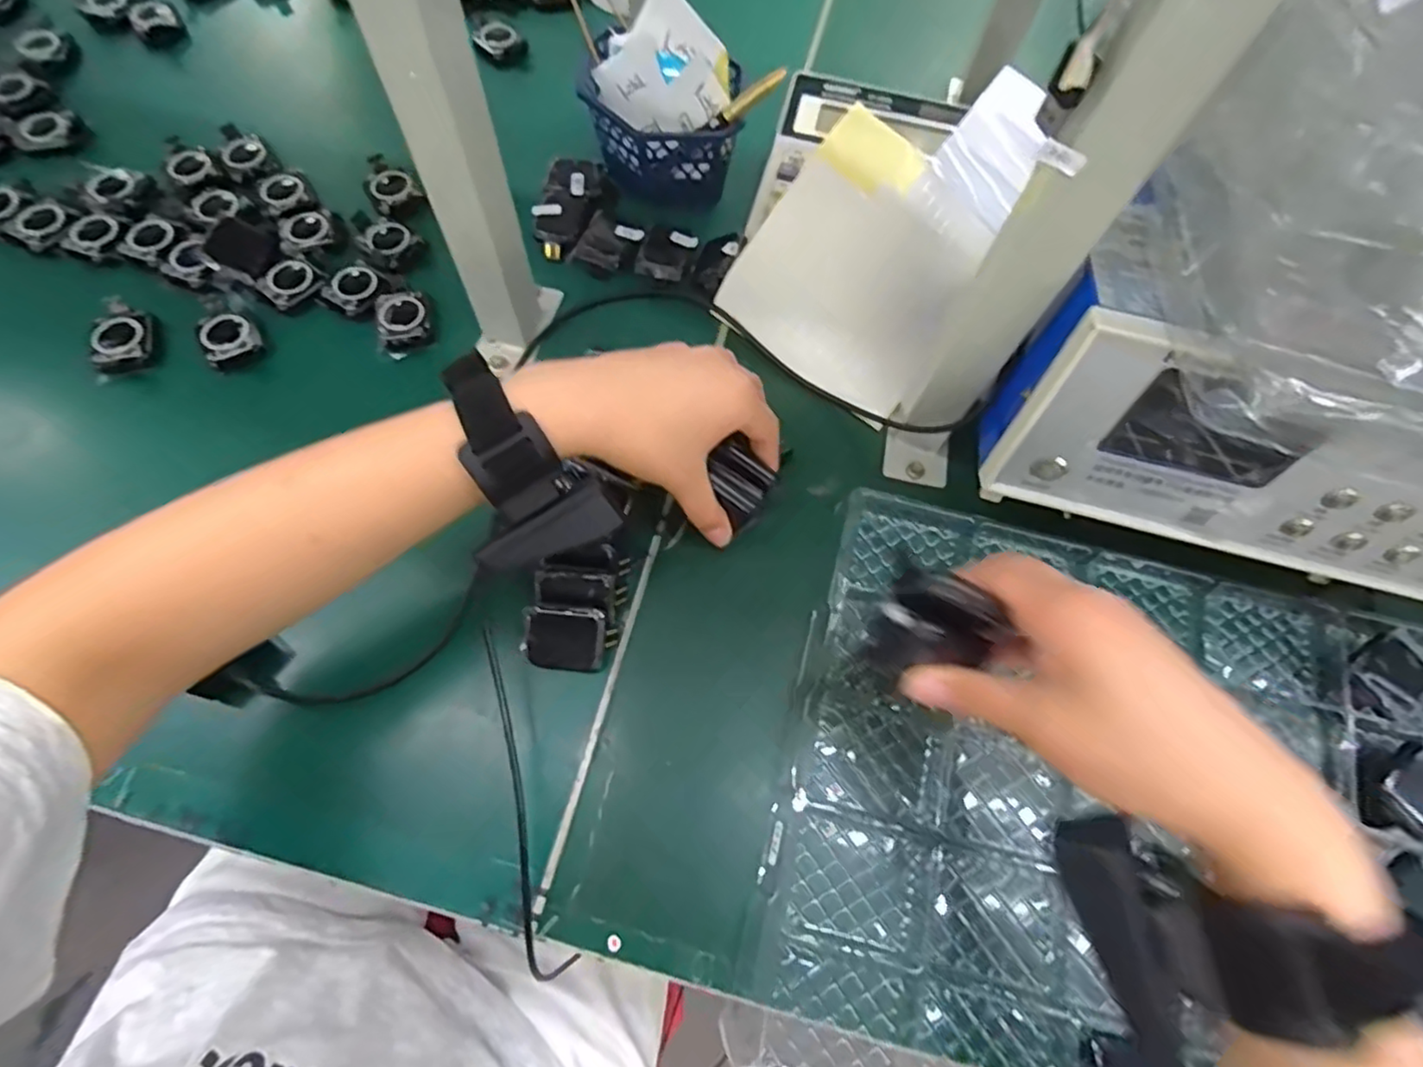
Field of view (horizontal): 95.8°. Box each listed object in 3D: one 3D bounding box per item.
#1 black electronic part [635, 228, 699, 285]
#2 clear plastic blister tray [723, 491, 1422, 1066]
[{"bbox_3d":[-0.033,-0.197,0.458,0.032,0.011,0.042,23,69,7],"label":"black electronic part"},{"bbox_3d":[0.257,0.160,0.327,0.443,0.024,0.302,15,68,4],"label":"clear plastic blister tray"}]

